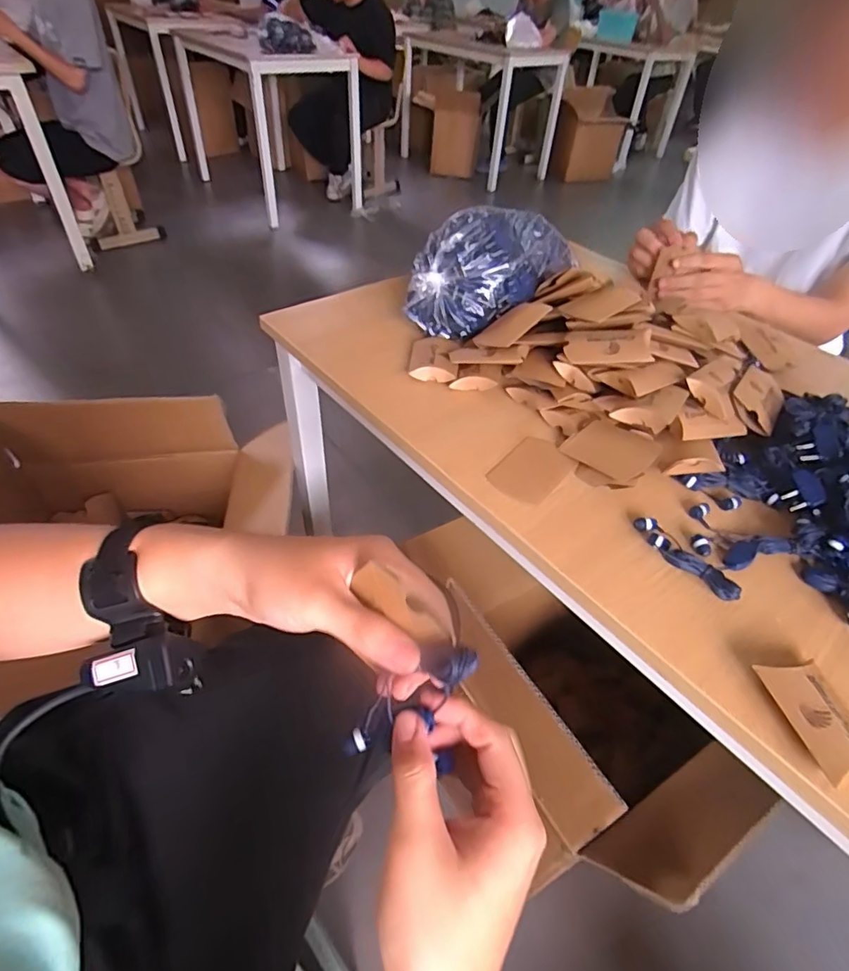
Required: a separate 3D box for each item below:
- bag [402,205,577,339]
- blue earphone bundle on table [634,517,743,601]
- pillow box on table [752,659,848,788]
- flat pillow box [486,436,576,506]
[{"bbox_3d":[0.080,-0.269,0.637,0.126,0.119,0.205,34,52,26],"label":"bag"},{"bbox_3d":[0.208,0.057,0.420,0.017,0.014,0.092,-23,51,-25],"label":"blue earphone bundle on table"},{"bbox_3d":[0.257,0.149,0.334,0.048,0.020,0.072,-7,46,-11],"label":"pillow box on table"},{"bbox_3d":[0.103,-0.016,0.497,0.058,0.004,0.090,32,51,25],"label":"flat pillow box"}]

